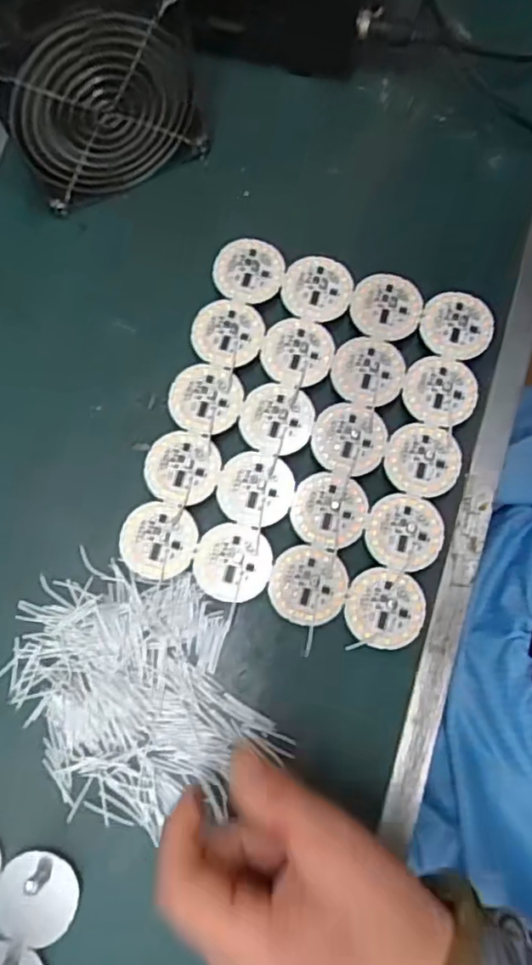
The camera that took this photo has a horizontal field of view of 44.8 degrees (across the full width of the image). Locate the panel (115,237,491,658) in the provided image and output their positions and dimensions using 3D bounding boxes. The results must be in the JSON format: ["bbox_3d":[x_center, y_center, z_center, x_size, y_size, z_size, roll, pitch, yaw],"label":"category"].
[{"bbox_3d":[0.028,-0.031,0.388,0.173,0.004,0.215,16,78,5],"label":"panel"}]

